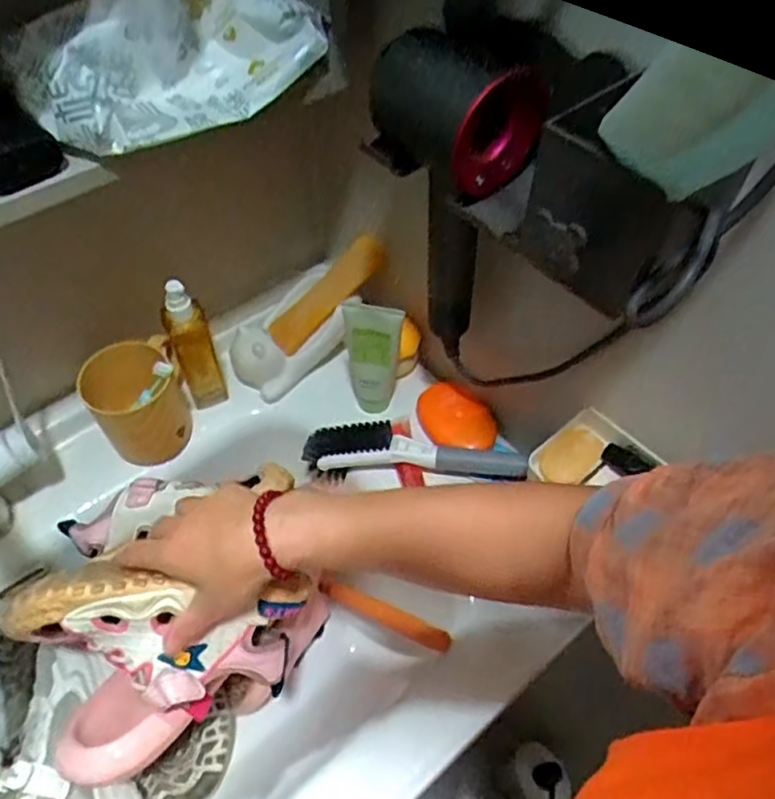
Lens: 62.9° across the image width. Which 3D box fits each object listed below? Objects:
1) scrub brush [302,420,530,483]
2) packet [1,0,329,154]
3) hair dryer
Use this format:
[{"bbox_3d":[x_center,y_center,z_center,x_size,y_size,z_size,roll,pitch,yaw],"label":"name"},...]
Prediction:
[{"bbox_3d":[0.029,0.055,0.631,0.223,0.051,0.041,5,54,3],"label":"scrub brush"},{"bbox_3d":[-0.150,-0.245,0.420,0.188,0.093,0.096,-35,62,-23],"label":"packet"},{"bbox_3d":[0.050,-0.139,0.477,0.093,0.234,0.089,0,54,-1],"label":"hair dryer"}]

